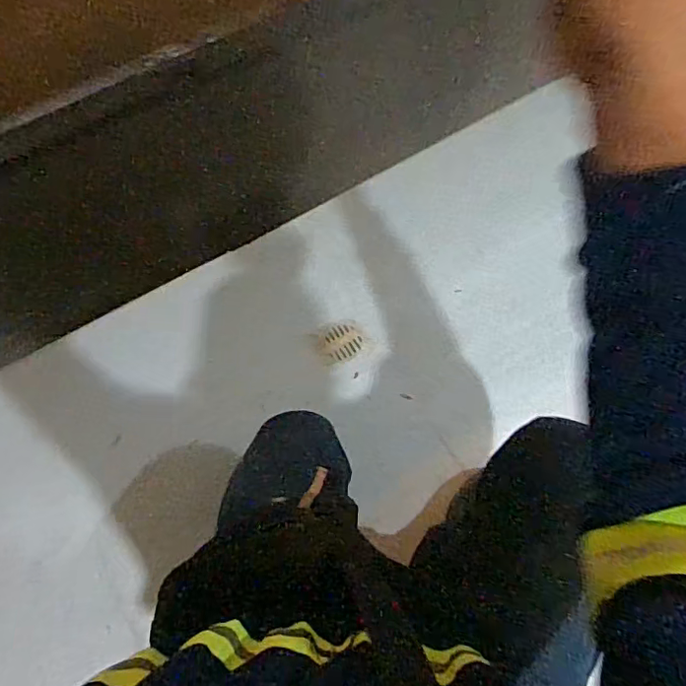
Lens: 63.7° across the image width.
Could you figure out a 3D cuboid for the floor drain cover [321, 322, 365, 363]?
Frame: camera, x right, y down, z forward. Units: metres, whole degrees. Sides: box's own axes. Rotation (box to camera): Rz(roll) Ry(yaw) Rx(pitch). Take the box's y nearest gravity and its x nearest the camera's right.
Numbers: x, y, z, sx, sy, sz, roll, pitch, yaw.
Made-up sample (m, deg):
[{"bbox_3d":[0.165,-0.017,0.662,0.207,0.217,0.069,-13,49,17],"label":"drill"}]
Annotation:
[{"bbox_3d":[-0.002,-0.003,1.057,0.077,0.004,0.077,-32,72,-11],"label":"floor drain cover"}]

